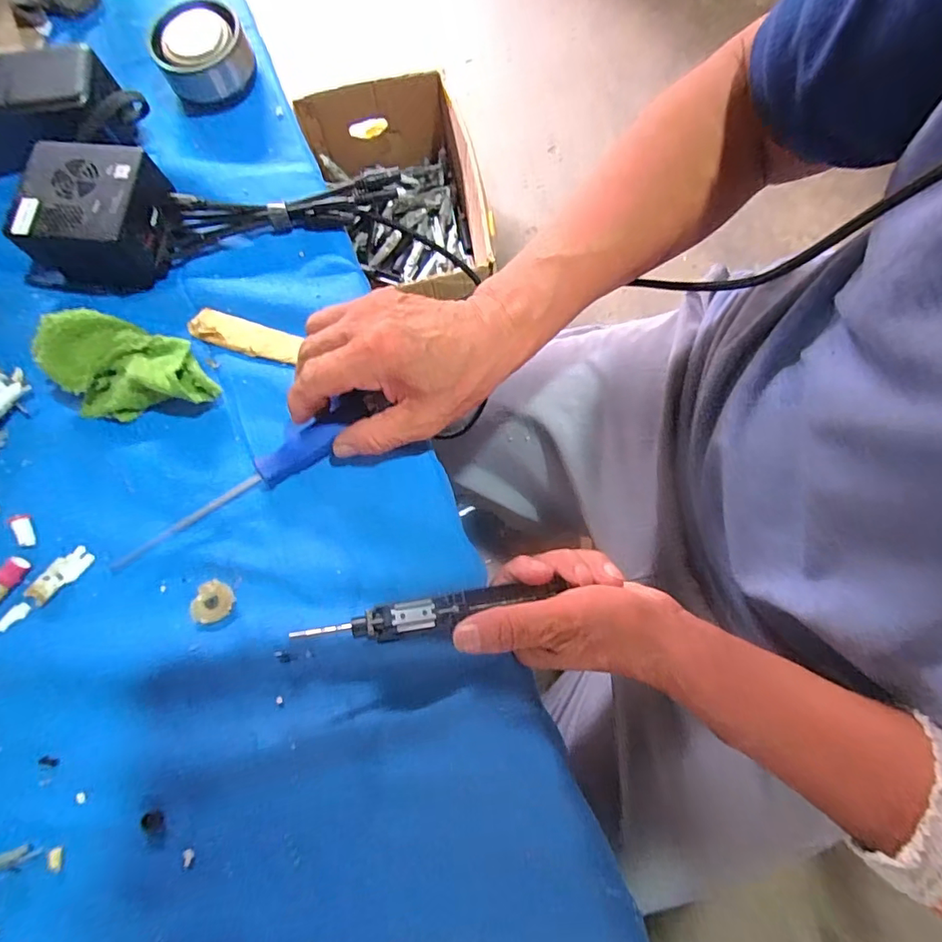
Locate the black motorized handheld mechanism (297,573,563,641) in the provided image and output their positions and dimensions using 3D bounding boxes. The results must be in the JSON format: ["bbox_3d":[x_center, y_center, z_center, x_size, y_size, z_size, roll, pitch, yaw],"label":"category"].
[{"bbox_3d":[-0.022,0.081,0.292,0.144,0.014,0.019,-9,76,-11],"label":"black motorized handheld mechanism"}]

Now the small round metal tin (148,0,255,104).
[{"bbox_3d":[-0.202,-0.315,0.392,0.065,0.037,0.065,0,76,2],"label":"small round metal tin"}]

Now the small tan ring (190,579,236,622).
[{"bbox_3d":[-0.152,0.078,0.305,0.021,0.006,0.024,26,79,8],"label":"small tan ring"}]

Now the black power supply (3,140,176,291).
[{"bbox_3d":[-0.250,-0.171,0.352,0.079,0.047,0.082,11,77,4],"label":"black power supply"}]

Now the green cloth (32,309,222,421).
[{"bbox_3d":[-0.213,-0.070,0.327,0.092,0.040,0.060,-9,76,0],"label":"green cloth"}]

